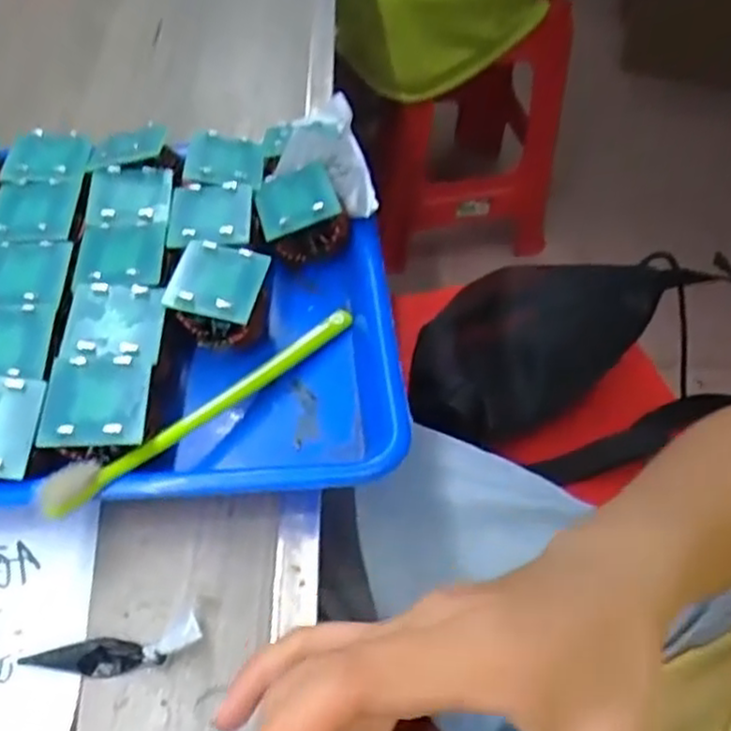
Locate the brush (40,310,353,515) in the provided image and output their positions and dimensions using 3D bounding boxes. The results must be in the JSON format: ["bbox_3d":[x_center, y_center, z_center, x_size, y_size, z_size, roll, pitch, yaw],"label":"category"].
[{"bbox_3d":[-0.072,0.017,0.364,0.011,0.019,0.187,36,47,22],"label":"brush"}]

